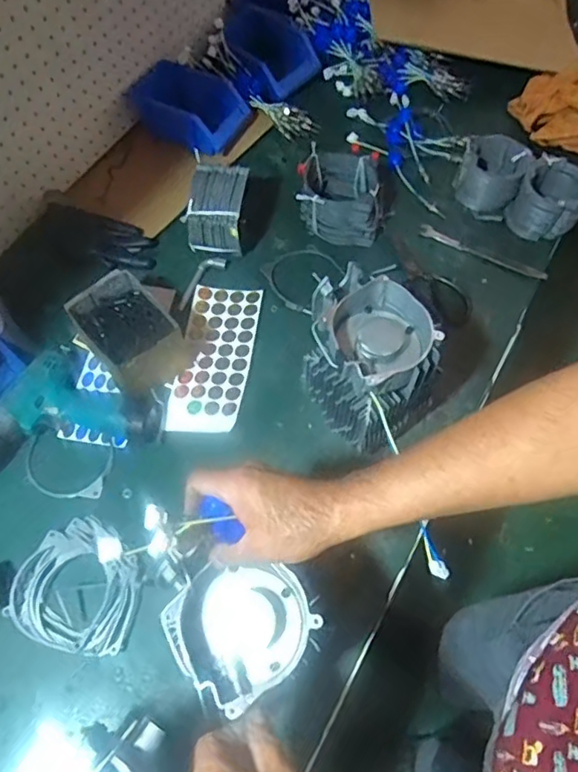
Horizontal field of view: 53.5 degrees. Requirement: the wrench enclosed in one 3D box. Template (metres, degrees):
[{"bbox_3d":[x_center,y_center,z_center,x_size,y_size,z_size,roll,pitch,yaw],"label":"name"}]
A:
[{"bbox_3d":[0.309,-0.212,0.917,0.207,0.008,0.022,26,65,13],"label":"wrench"}]

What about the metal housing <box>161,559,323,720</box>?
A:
[{"bbox_3d":[-0.041,0.206,0.497,0.112,0.040,0.107,-38,68,-18],"label":"metal housing"}]

